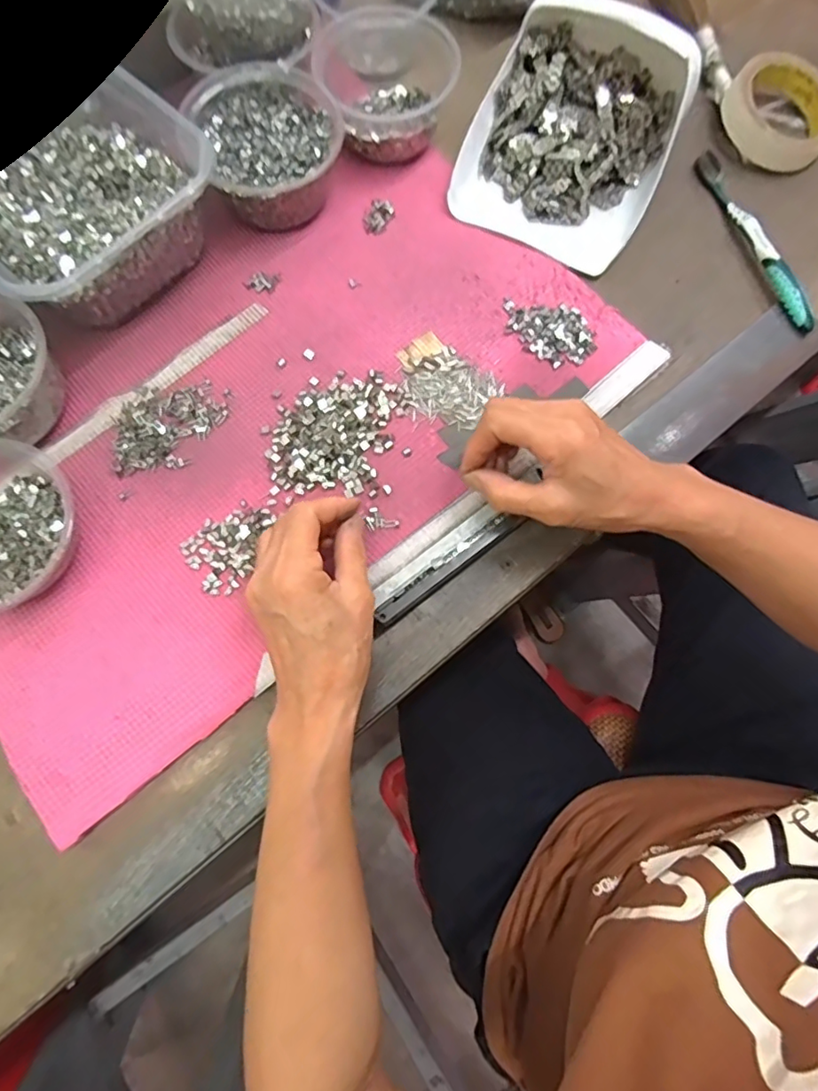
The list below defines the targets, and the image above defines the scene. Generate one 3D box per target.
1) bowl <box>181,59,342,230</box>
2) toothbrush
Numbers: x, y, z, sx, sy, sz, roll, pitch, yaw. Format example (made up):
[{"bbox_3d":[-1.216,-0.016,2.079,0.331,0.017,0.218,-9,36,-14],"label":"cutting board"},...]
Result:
[{"bbox_3d":[-0.109,-0.310,0.434,0.104,0.057,0.115,-26,77,-7],"label":"bowl"},{"bbox_3d":[0.284,-0.253,0.449,0.015,0.023,0.182,-18,75,-5],"label":"toothbrush"}]

